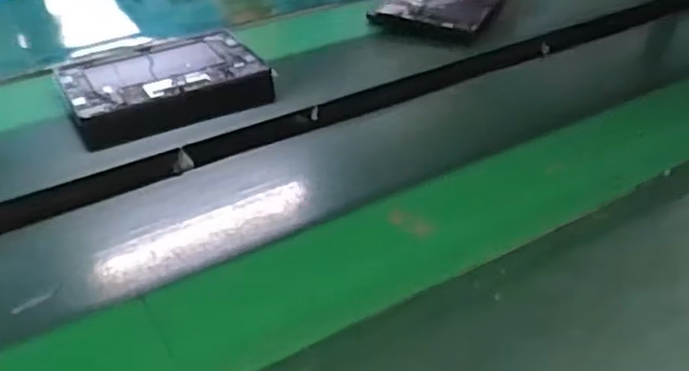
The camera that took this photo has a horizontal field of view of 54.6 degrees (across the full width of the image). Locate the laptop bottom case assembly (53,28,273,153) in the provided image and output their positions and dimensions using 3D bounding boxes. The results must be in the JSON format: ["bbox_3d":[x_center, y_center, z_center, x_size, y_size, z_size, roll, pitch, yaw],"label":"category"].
[{"bbox_3d":[-0.249,-0.139,0.922,0.255,0.056,0.176,-18,42,-24],"label":"laptop bottom case assembly"}]

